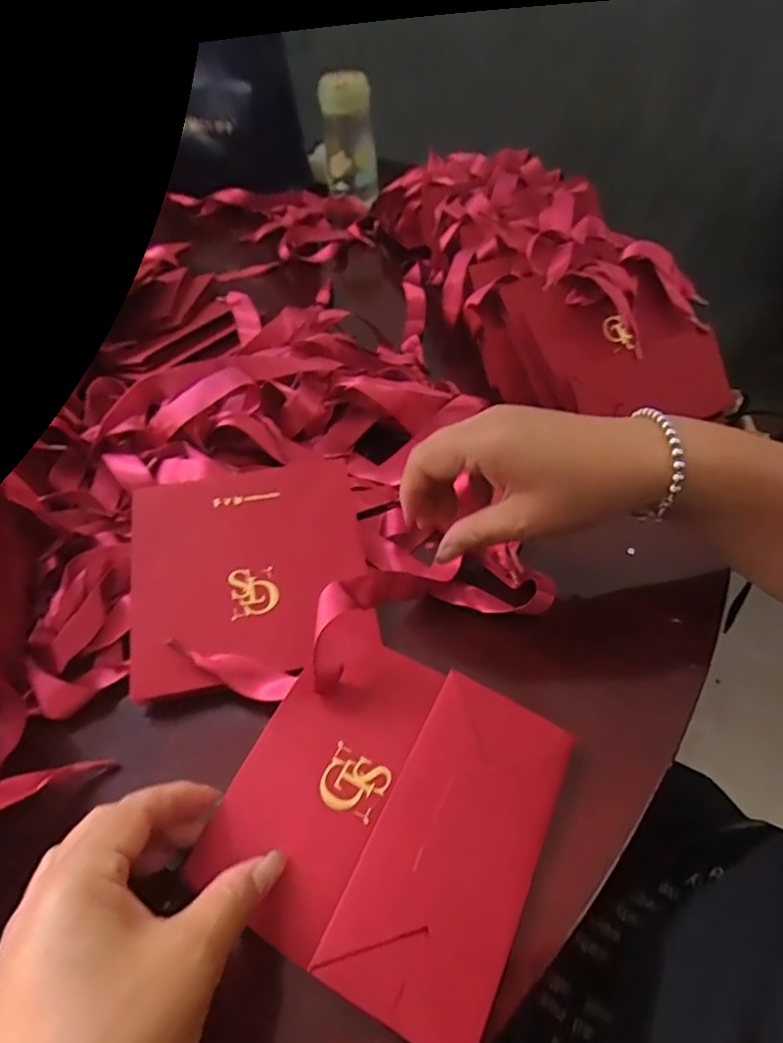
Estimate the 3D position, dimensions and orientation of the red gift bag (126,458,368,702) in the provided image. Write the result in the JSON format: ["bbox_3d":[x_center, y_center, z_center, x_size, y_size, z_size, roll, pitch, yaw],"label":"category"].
[{"bbox_3d":[-0.089,0.024,0.353,0.140,0.016,0.144,-8,61,-15],"label":"red gift bag"}]

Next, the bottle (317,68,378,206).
[{"bbox_3d":[-0.060,-0.517,0.763,0.070,0.141,0.068,-11,48,-5],"label":"bottle"}]

